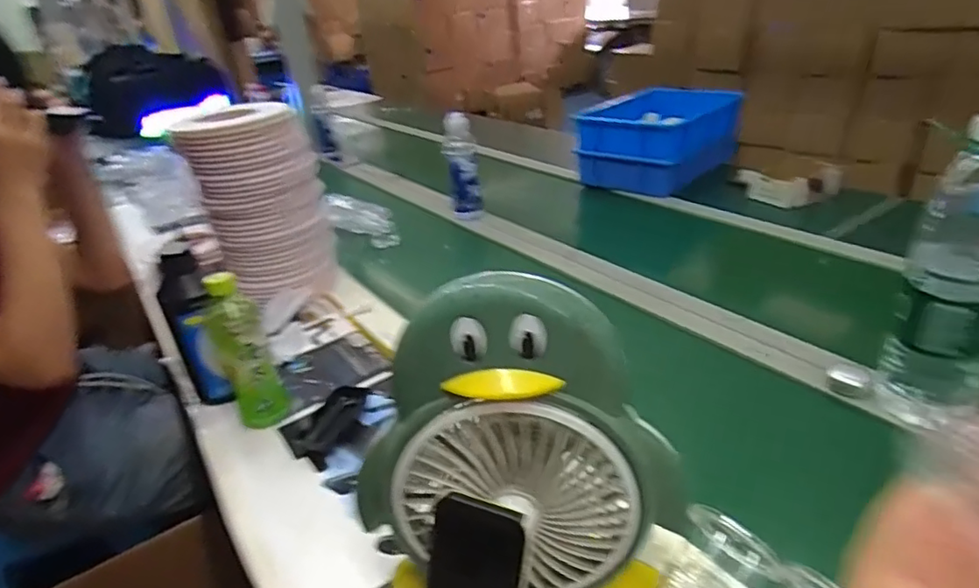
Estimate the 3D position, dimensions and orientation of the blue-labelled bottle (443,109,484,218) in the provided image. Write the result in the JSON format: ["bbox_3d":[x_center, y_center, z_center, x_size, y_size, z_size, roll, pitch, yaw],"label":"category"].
[{"bbox_3d":[-0.062,-0.296,1.314,0.069,0.215,0.066,-8,28,-2],"label":"blue-labelled bottle"}]

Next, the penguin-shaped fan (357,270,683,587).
[{"bbox_3d":[0.016,0.128,0.458,0.248,0.281,0.108,-7,28,-1],"label":"penguin-shaped fan"}]

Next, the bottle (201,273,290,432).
[{"bbox_3d":[-0.307,0.069,0.726,0.062,0.189,0.064,-23,32,-27],"label":"bottle"}]

